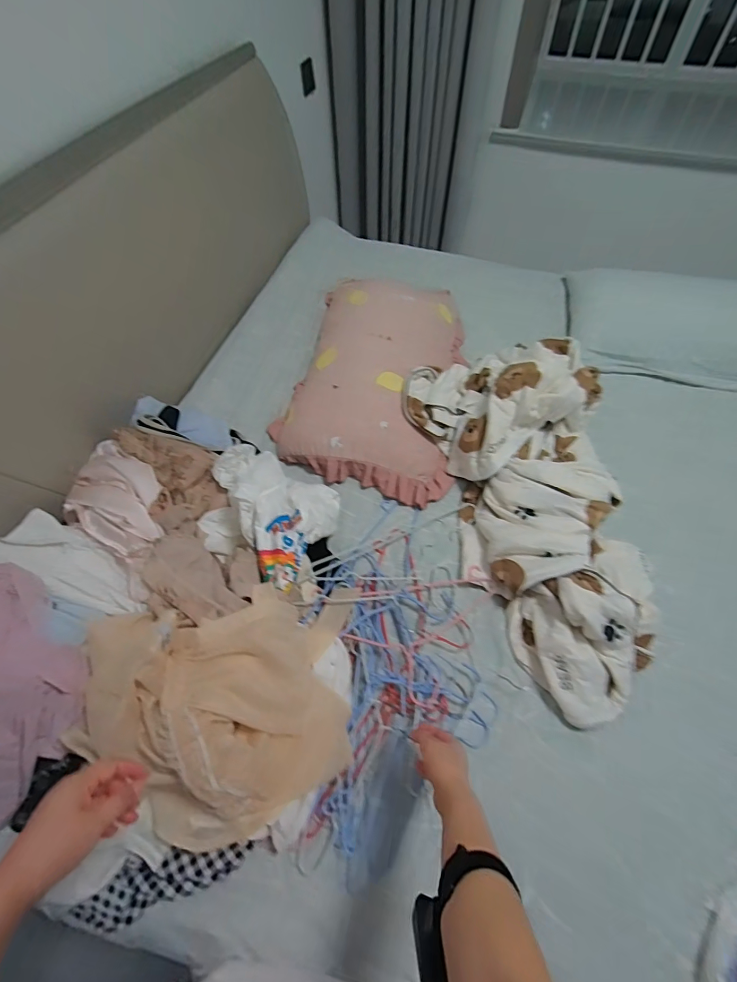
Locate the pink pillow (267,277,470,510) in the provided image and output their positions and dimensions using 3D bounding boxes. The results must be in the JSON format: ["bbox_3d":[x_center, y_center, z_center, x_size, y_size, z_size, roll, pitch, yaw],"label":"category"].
[{"bbox_3d":[0.027,-0.321,1.087,0.453,0.125,0.674,13,61,9],"label":"pink pillow"}]

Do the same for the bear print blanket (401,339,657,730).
[{"bbox_3d":[0.358,0.009,0.858,0.396,0.173,0.784,-13,60,-6],"label":"bear print blanket"}]

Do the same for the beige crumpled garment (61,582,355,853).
[{"bbox_3d":[-0.215,0.327,0.633,0.390,0.191,0.324,-12,60,-6],"label":"beige crumpled garment"}]

